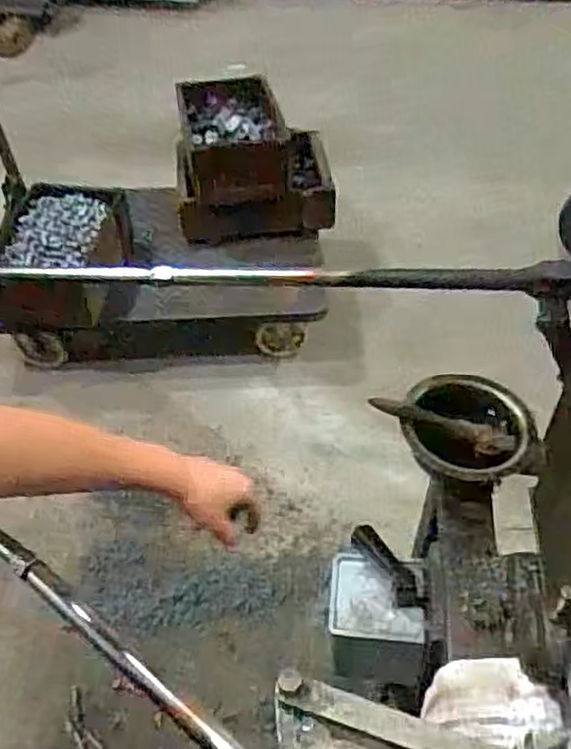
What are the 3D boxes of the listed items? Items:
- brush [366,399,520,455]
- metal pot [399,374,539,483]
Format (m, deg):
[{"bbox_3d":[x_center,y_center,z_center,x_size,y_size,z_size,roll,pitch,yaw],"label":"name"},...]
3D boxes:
[{"bbox_3d":[0.158,0.049,0.728,0.152,0.027,0.034,18,46,-5],"label":"brush"},{"bbox_3d":[0.188,0.059,0.728,0.127,0.041,0.132,1,45,-1],"label":"metal pot"}]

